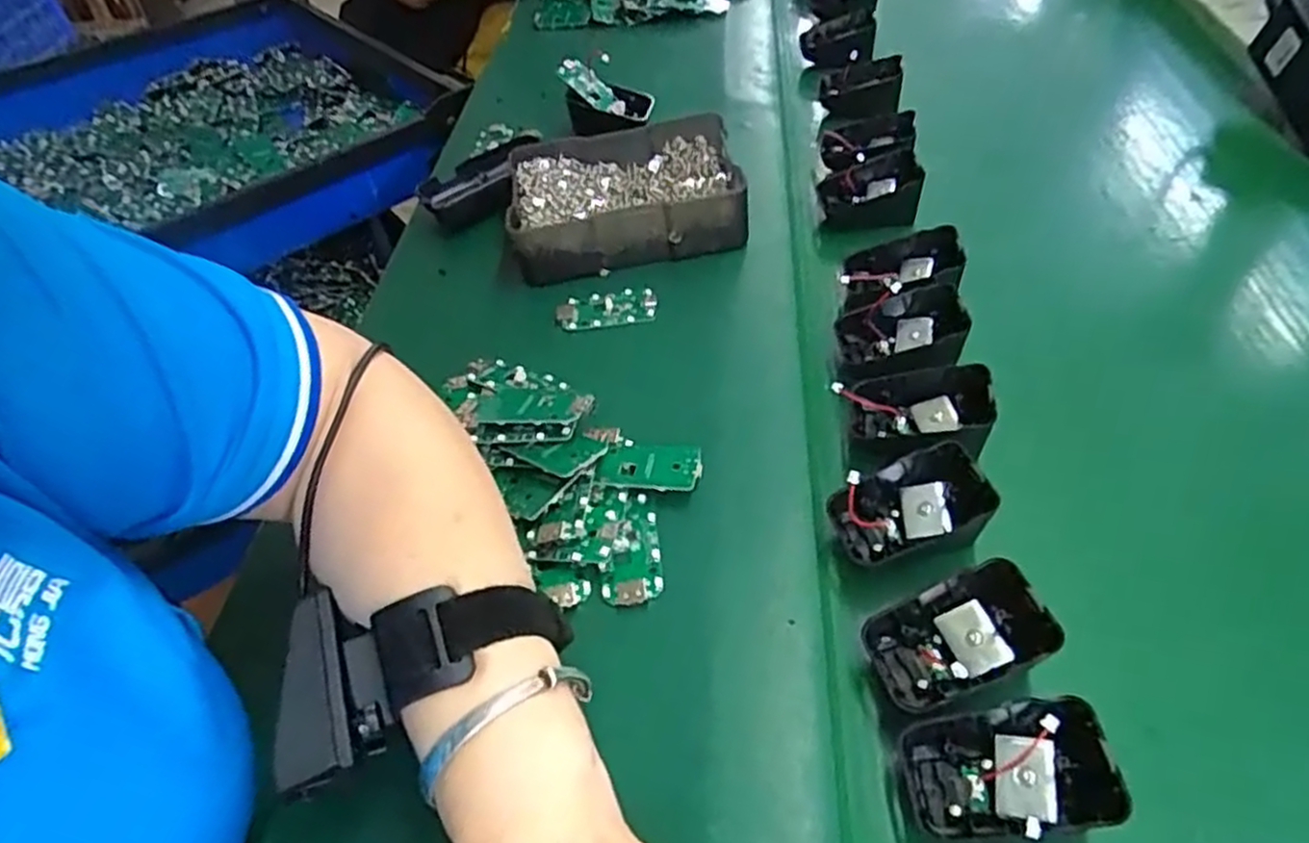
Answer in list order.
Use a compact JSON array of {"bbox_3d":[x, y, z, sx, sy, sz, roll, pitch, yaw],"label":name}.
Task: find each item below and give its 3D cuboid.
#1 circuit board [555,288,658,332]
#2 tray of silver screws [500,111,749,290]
[{"bbox_3d":[-0.032,-0.074,0.506,0.065,0.006,0.029,-3,48,3],"label":"circuit board"},{"bbox_3d":[-0.021,-0.162,0.557,0.159,0.049,0.121,-5,48,2],"label":"tray of silver screws"}]

